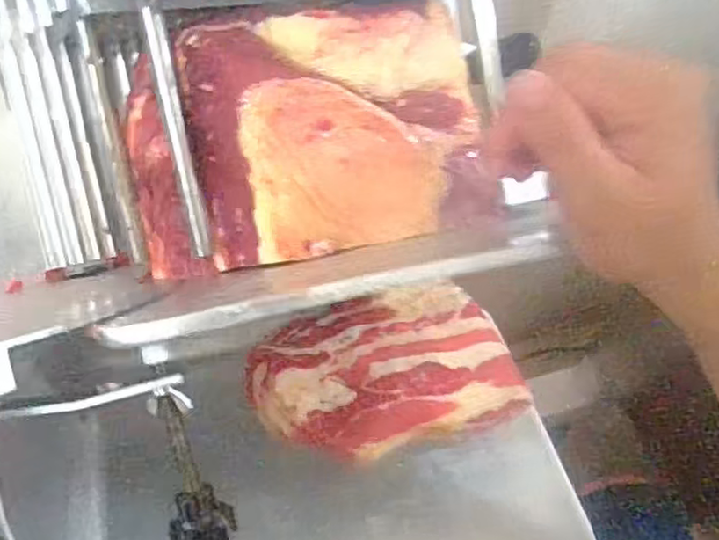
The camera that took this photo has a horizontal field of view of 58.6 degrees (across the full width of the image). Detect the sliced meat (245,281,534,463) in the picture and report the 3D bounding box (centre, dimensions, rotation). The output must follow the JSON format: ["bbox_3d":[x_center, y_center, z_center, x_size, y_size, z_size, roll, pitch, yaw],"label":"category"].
[{"bbox_3d":[0.020,0.081,0.511,0.202,0.031,0.125,-13,54,-12],"label":"sliced meat"}]

